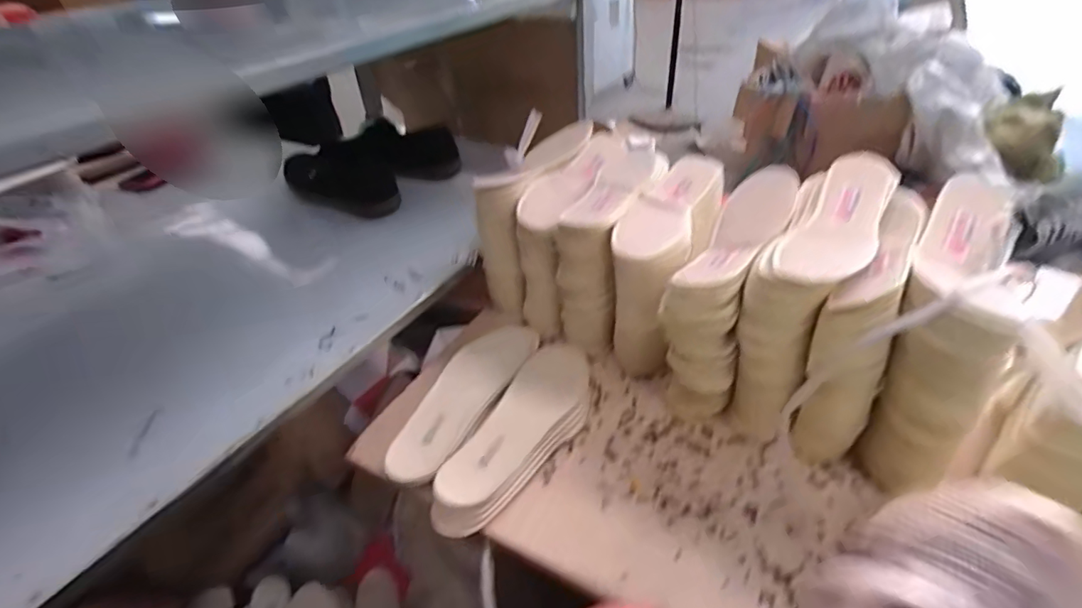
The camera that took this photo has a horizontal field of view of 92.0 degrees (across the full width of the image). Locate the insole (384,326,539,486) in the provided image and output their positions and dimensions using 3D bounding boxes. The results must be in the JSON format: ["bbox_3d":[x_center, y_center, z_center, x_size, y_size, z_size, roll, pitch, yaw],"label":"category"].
[{"bbox_3d":[-0.095,0.108,0.631,0.083,0.018,0.254,16,42,26],"label":"insole"}]

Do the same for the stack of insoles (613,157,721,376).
[{"bbox_3d":[0.156,-0.040,0.670,0.084,0.207,0.228,15,42,25],"label":"stack of insoles"}]

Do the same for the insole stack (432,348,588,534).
[{"bbox_3d":[-0.019,0.143,0.599,0.098,0.032,0.275,18,44,28],"label":"insole stack"}]

